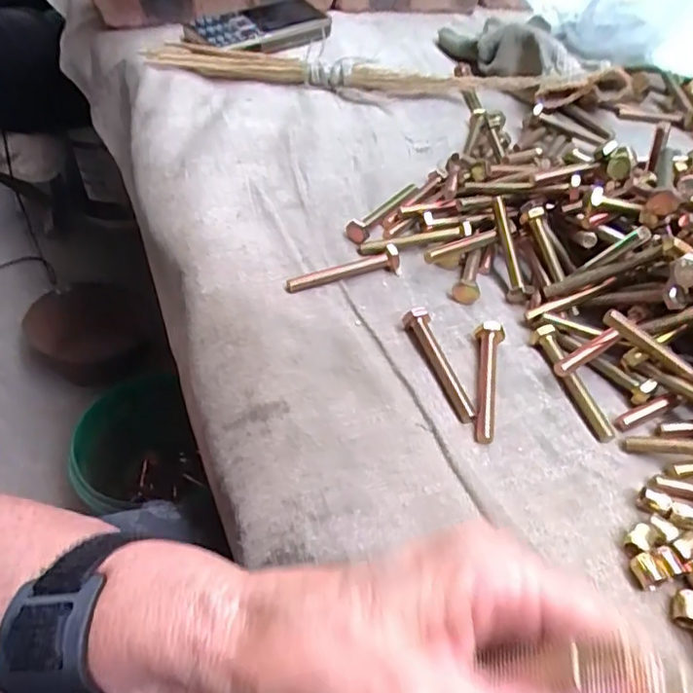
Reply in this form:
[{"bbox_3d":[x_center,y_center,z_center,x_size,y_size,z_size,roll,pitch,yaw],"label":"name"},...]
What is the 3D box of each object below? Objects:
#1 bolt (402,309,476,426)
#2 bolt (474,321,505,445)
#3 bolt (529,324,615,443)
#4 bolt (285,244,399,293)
[{"bbox_3d":[0.048,0.006,0.286,0.012,0.013,0.067,-14,50,-15],"label":"bolt"},{"bbox_3d":[0.067,0.015,0.280,0.014,0.016,0.061,12,48,8],"label":"bolt"},{"bbox_3d":[0.111,0.015,0.283,0.013,0.012,0.065,-10,49,-12],"label":"bolt"},{"bbox_3d":[-0.002,-0.044,0.325,0.065,0.012,0.010,-14,50,-15],"label":"bolt"}]

